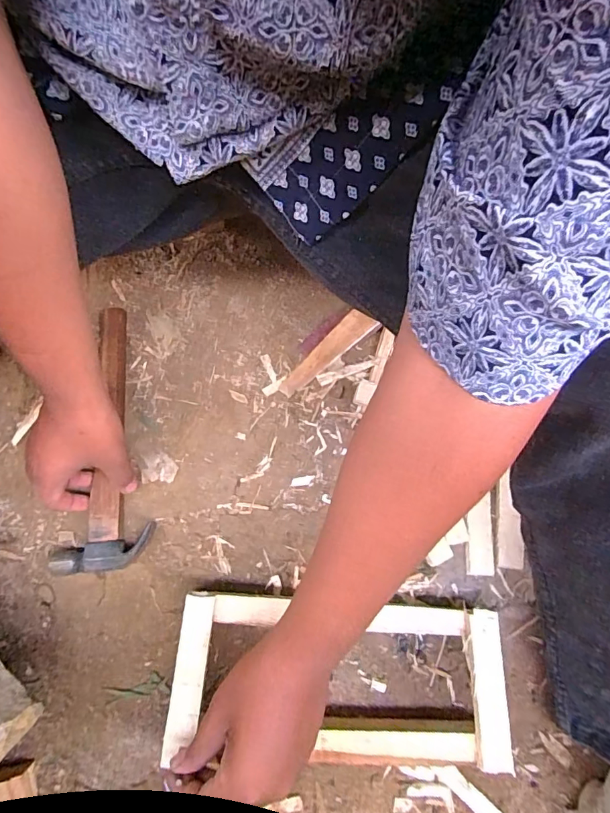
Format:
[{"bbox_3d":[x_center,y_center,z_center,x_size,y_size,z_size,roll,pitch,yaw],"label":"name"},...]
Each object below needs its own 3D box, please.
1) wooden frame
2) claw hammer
[{"bbox_3d":[0.034,0.241,0.411,0.289,0.040,0.134,9,72,-2],"label":"wooden frame"},{"bbox_3d":[-0.203,0.027,0.488,0.086,0.041,0.280,-1,71,-3],"label":"claw hammer"}]

